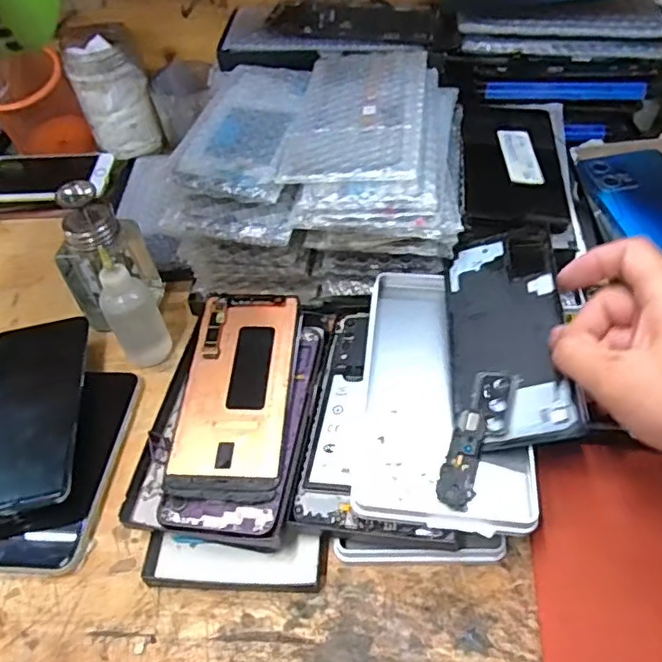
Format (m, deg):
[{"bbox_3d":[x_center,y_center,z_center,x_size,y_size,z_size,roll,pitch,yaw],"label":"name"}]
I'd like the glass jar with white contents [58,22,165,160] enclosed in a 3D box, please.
[{"bbox_3d":[-0.225,-0.247,0.617,0.071,0.107,0.077,-20,51,-12],"label":"glass jar with white contents"}]

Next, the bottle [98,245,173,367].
[{"bbox_3d":[-0.147,-0.014,0.440,0.035,0.098,0.031,-28,53,-18],"label":"bottle"}]

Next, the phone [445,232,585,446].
[{"bbox_3d":[0.111,0.000,0.379,0.071,0.007,0.152,-13,53,25],"label":"phone"}]

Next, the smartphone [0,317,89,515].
[{"bbox_3d":[-0.214,0.055,0.419,0.074,0.010,0.152,-11,52,-3],"label":"smartphone"}]

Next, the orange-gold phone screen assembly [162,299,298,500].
[{"bbox_3d":[-0.064,0.037,0.408,0.073,0.005,0.160,0,50,5],"label":"orange-gold phone screen assembly"}]

